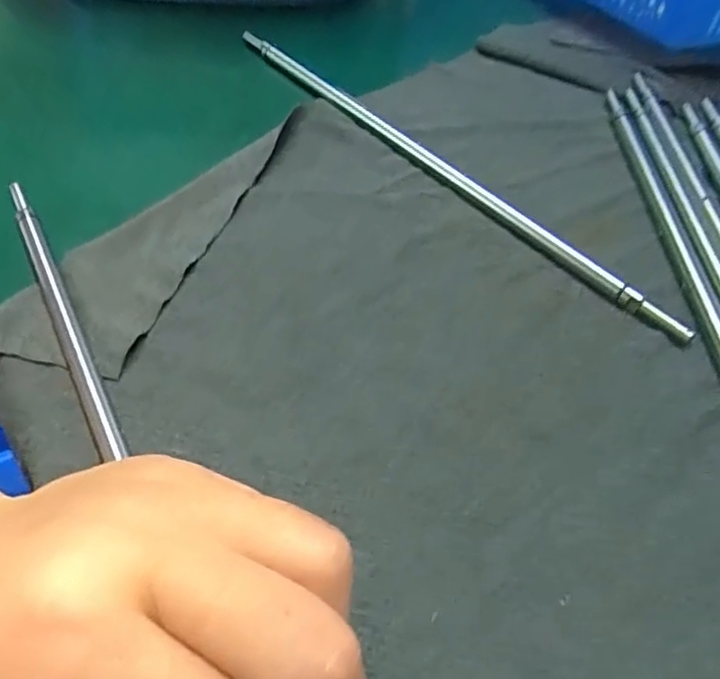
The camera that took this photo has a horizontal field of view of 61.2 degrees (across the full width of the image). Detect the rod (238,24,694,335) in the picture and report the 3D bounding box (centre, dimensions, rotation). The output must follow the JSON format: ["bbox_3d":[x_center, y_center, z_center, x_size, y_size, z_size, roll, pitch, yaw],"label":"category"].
[{"bbox_3d":[0.025,-0.082,0.271,0.009,0.012,0.271,-31,57,-23],"label":"rod"}]

